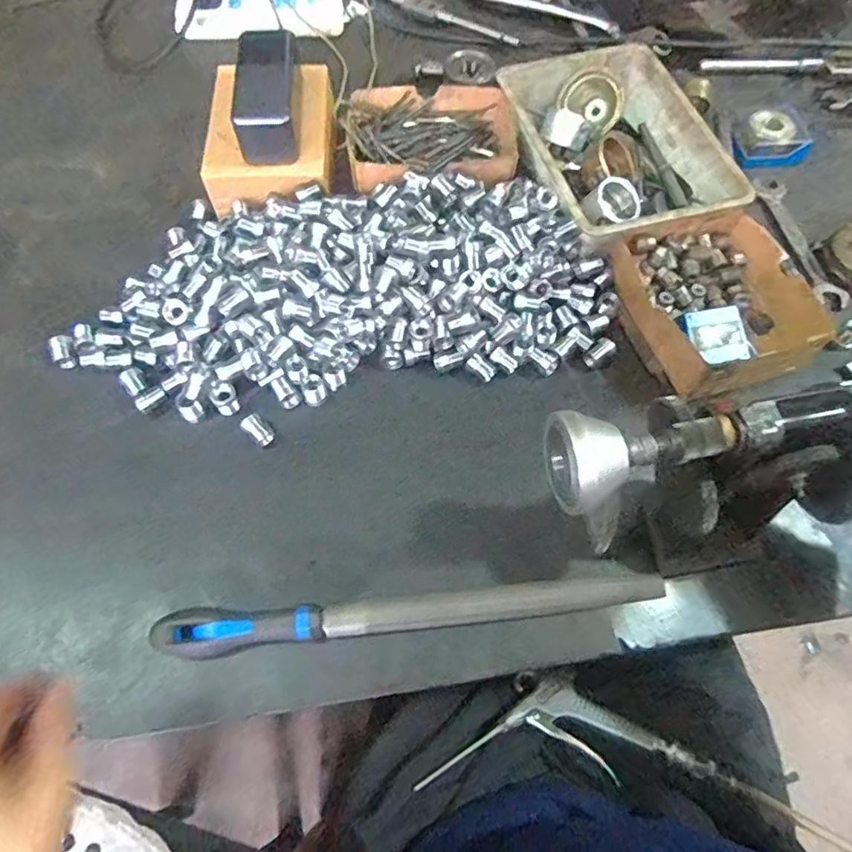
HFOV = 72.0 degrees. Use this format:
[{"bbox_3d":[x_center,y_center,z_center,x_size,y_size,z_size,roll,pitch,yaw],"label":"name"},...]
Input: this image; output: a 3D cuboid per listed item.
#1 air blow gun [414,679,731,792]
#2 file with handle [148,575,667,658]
[{"bbox_3d":[0.114,0.257,0.495,0.231,0.020,0.077,-7,51,8],"label":"air blow gun"},{"bbox_3d":[-0.004,0.131,0.416,0.352,0.027,0.027,-5,62,-3],"label":"file with handle"}]

